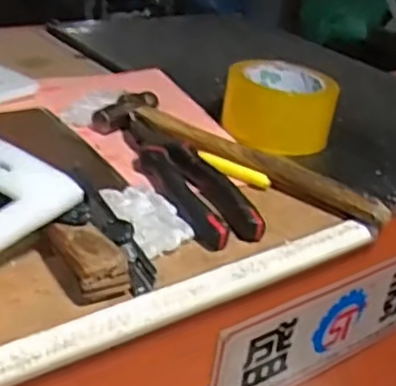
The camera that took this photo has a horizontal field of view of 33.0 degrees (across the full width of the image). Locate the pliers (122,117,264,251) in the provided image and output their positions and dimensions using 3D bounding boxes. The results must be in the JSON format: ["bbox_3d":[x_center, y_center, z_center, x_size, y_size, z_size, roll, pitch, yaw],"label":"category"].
[{"bbox_3d":[-0.012,-0.017,0.531,0.052,0.025,0.186,-8,31,-24],"label":"pliers"}]

